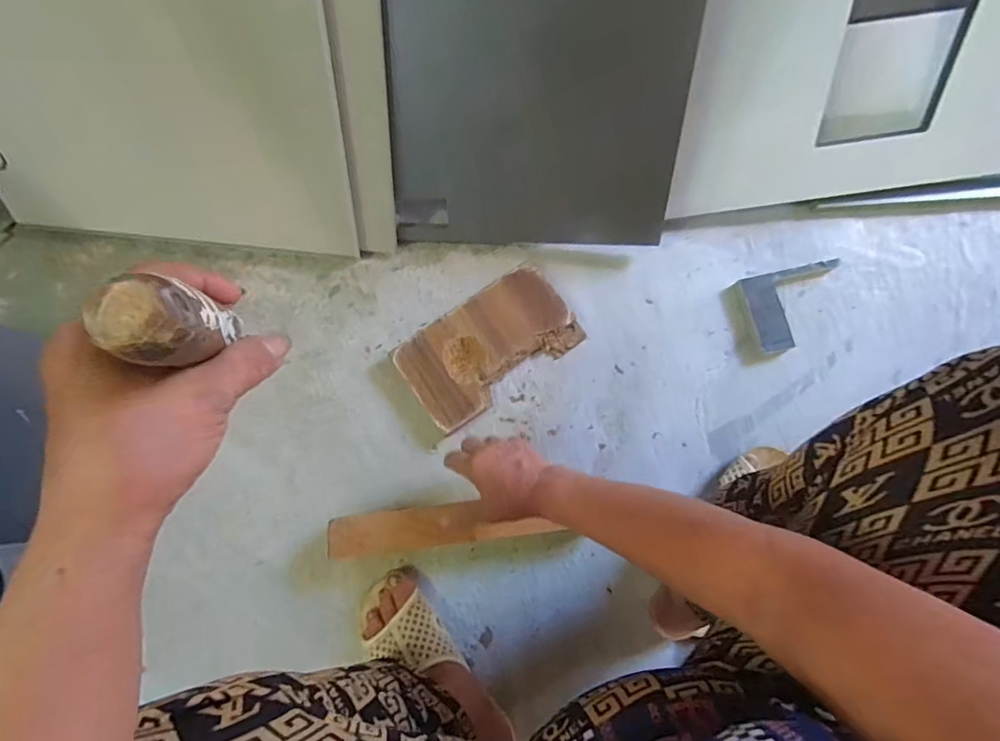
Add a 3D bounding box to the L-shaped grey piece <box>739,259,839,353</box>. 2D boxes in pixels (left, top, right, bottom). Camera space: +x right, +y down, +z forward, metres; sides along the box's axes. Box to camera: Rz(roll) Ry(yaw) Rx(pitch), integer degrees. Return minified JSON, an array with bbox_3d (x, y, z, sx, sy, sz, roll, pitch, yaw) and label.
[{"bbox_3d":[0.375,-0.081,0.639,0.132,0.021,0.095,-13,78,-3],"label":"L-shaped grey piece"}]

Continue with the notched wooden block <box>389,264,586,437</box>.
[{"bbox_3d":[-0.014,-0.031,0.636,0.212,0.026,0.123,-36,80,-8],"label":"notched wooden block"}]

